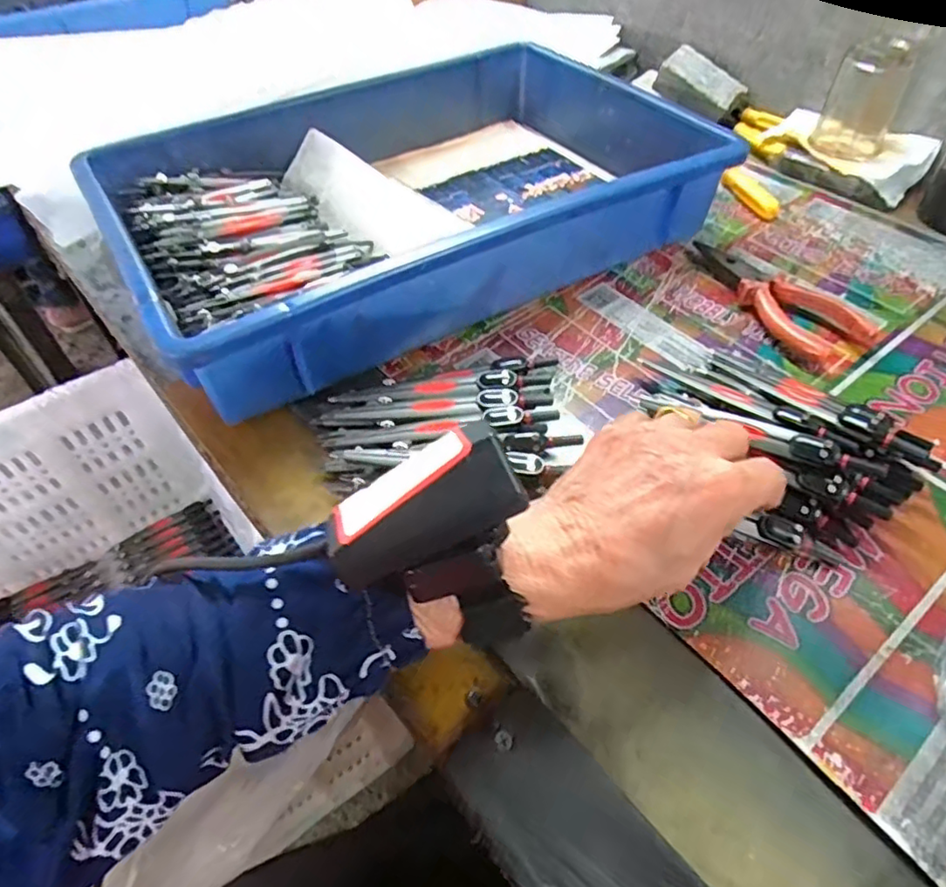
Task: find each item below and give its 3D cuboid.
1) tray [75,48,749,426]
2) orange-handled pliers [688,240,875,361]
[{"bbox_3d":[-0.050,-0.196,0.480,0.422,0.077,0.285,-27,54,-20],"label":"tray"},{"bbox_3d":[0.212,-0.108,0.435,0.045,0.017,0.139,-19,51,-14],"label":"orange-handled pliers"}]

